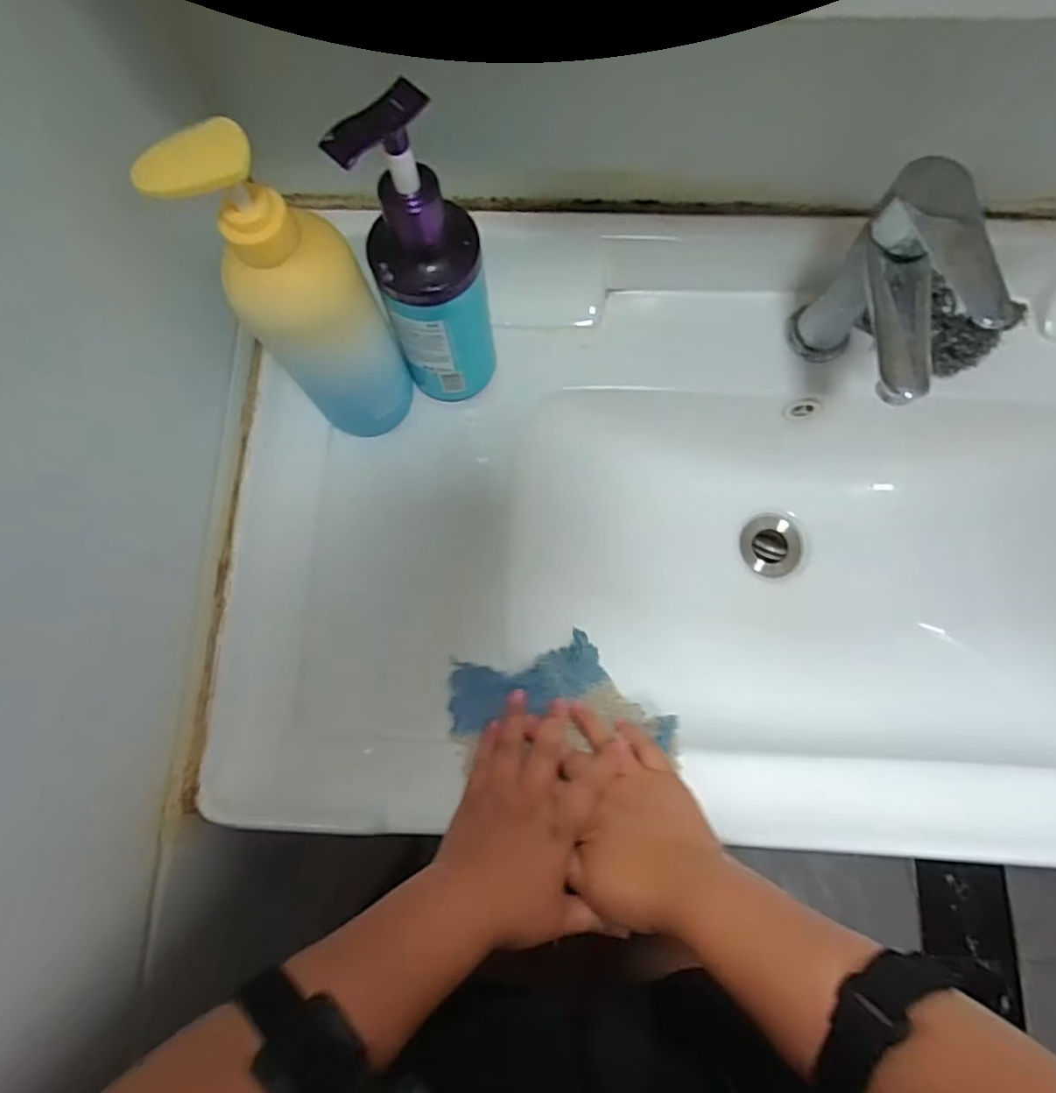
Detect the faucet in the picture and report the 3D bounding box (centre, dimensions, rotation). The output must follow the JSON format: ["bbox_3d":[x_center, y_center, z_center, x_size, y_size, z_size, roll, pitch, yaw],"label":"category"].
[{"bbox_3d":[0.240,-0.144,0.424,0.047,0.164,0.123,-2,77,1],"label":"faucet"}]

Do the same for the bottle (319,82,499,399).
[{"bbox_3d":[-0.060,-0.169,0.398,0.066,0.210,0.058,-10,77,-1],"label":"bottle"}]

